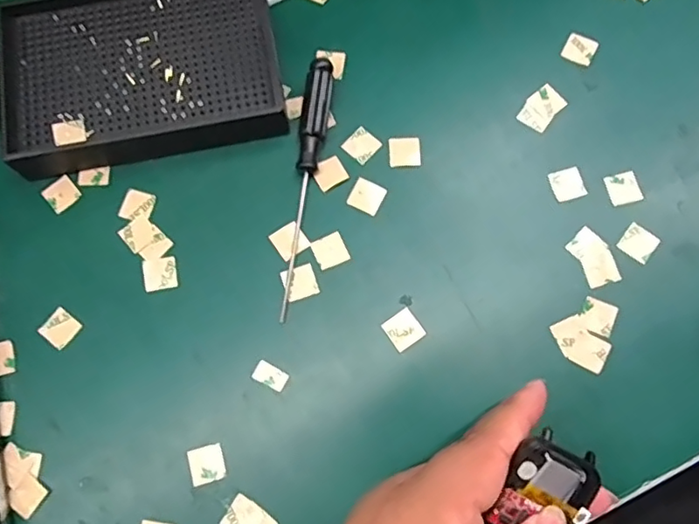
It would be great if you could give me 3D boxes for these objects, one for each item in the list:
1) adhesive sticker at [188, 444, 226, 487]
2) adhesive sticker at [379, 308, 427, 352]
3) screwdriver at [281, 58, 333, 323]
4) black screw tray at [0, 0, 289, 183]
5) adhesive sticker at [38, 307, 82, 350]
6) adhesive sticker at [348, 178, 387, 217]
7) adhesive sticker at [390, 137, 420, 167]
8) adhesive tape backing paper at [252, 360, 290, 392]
[{"bbox_3d":[-0.064,0.091,0.258,0.015,0.004,0.015,-16,74,-8],"label":"adhesive sticker"},{"bbox_3d":[0.025,0.032,0.270,0.016,0.004,0.016,-33,78,-8],"label":"adhesive sticker"},{"bbox_3d":[-0.021,-0.038,0.281,0.013,0.014,0.129,6,75,3],"label":"screwdriver"},{"bbox_3d":[-0.106,-0.101,0.297,0.135,0.024,0.092,-11,75,-1],"label":"black screw tray"},{"bbox_3d":[-0.138,0.032,0.274,0.015,0.004,0.016,35,79,10],"label":"adhesive sticker"},{"bbox_3d":[0.009,-0.033,0.285,0.016,0.004,0.015,26,77,8],"label":"adhesive sticker"},{"bbox_3d":[0.028,-0.056,0.292,0.015,0.004,0.016,-3,74,3],"label":"adhesive sticker"},{"bbox_3d":[-0.037,0.052,0.266,0.016,0.004,0.009,29,78,9],"label":"adhesive tape backing paper"}]

